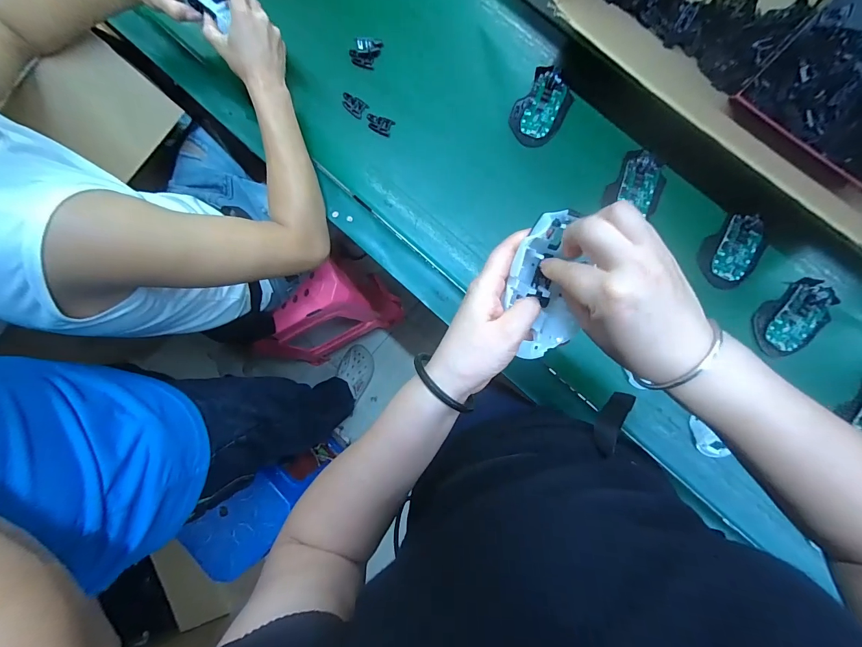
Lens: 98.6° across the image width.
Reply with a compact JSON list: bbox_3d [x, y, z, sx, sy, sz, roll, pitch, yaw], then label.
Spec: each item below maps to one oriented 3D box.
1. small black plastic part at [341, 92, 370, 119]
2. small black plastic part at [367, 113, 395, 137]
[{"bbox_3d":[-0.121,-0.341,0.578,0.045,0.004,0.027,38,89,5],"label":"small black plastic part"},{"bbox_3d":[-0.081,-0.309,0.576,0.042,0.004,0.026,20,87,5],"label":"small black plastic part"}]

